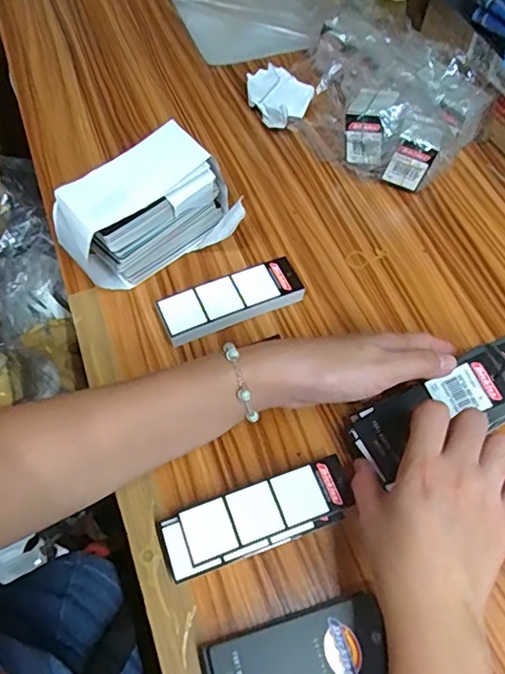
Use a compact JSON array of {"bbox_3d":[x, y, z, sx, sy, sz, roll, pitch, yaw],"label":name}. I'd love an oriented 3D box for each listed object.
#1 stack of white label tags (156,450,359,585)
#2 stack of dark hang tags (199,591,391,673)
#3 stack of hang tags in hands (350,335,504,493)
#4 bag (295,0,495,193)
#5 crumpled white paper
[{"bbox_3d":[0.005,0.125,0.375,0.131,0.021,0.044,-17,63,-12],"label":"stack of white label tags"},{"bbox_3d":[0.028,0.201,0.333,0.109,0.026,0.051,-14,62,-10],"label":"stack of dark hang tags"},{"bbox_3d":[0.136,0.051,0.382,0.129,0.014,0.053,-29,63,10],"label":"stack of hang tags in hands"},{"bbox_3d":[0.135,-0.266,0.567,0.207,0.082,0.180,39,66,18],"label":"bag"},{"bbox_3d":[0.027,-0.253,0.573,0.050,0.043,0.061,-37,69,-21],"label":"crumpled white paper"}]

